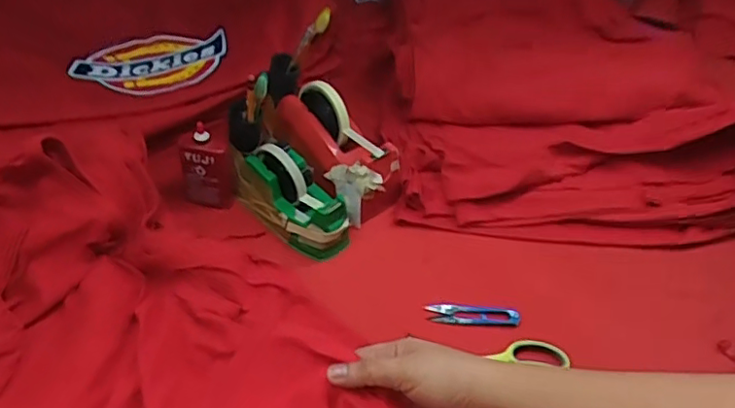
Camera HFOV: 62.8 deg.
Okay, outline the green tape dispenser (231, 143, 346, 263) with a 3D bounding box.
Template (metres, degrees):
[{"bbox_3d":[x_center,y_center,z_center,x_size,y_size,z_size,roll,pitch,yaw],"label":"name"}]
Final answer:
[{"bbox_3d":[-0.090,-0.015,0.729,0.157,0.096,0.065,33,50,28],"label":"green tape dispenser"}]

